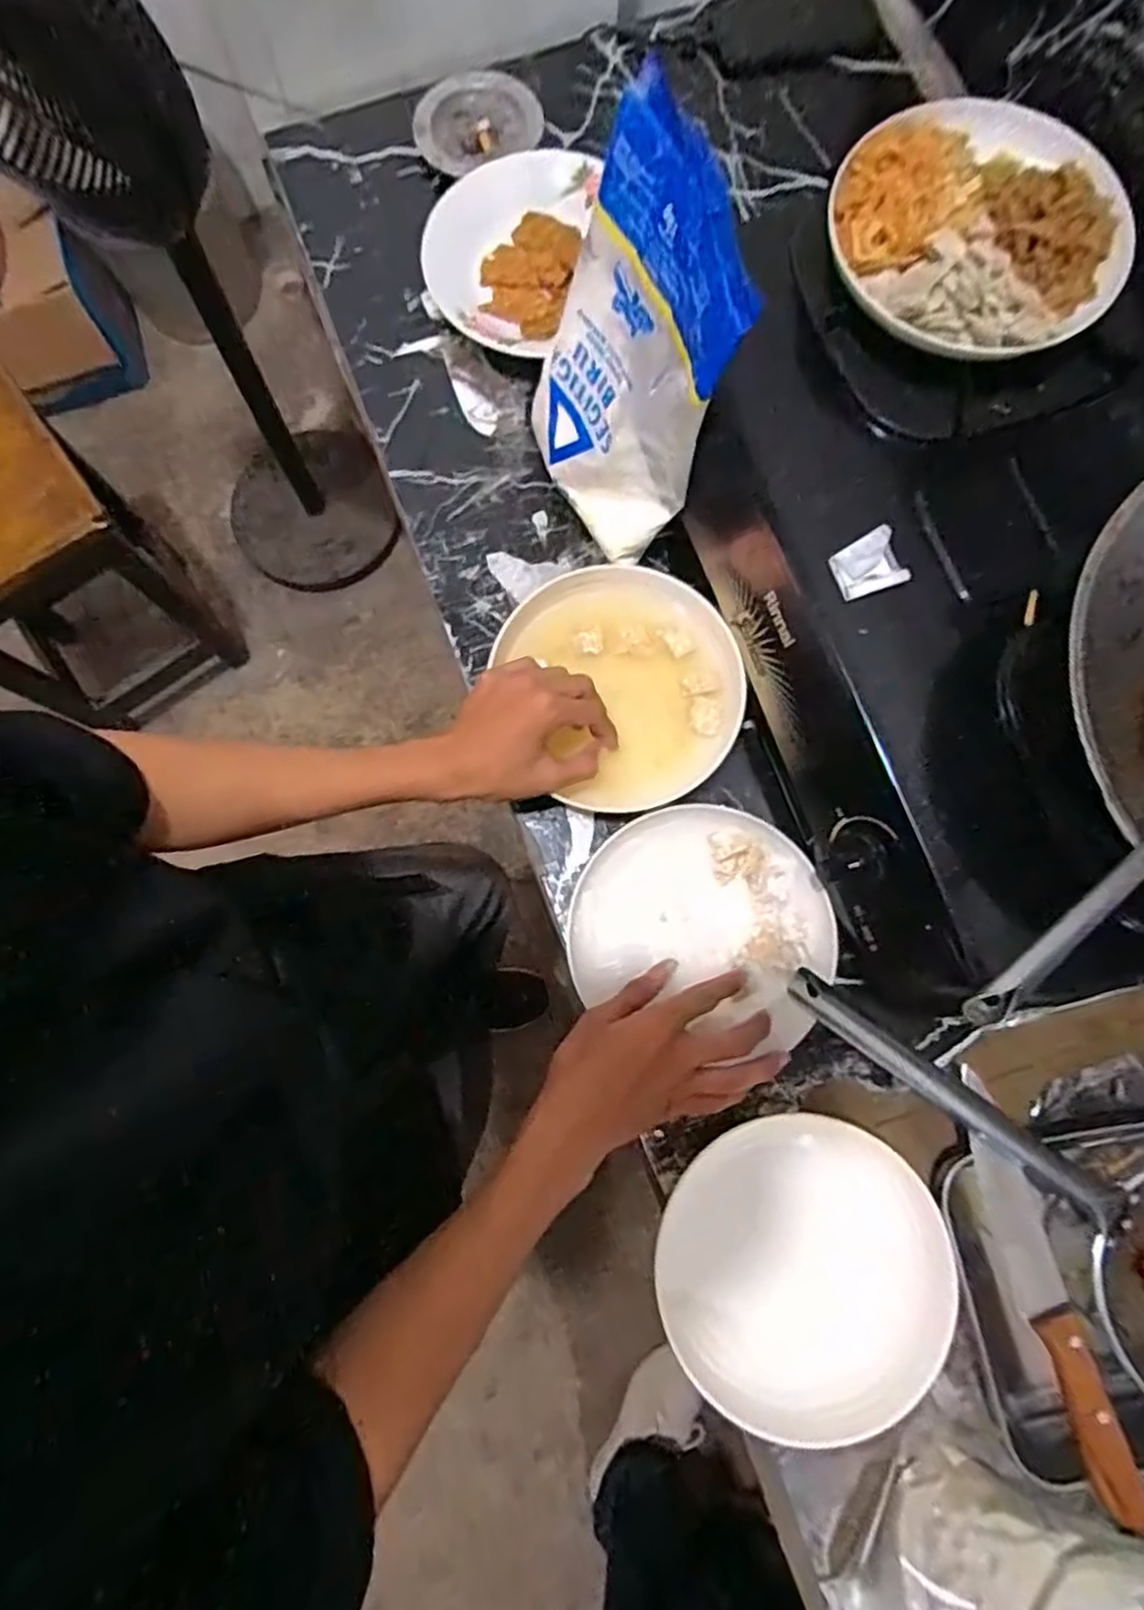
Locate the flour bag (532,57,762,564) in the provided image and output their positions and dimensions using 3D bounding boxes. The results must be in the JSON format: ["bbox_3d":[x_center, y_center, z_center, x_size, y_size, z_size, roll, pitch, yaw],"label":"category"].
[{"bbox_3d":[0.034,-0.291,0.488,0.099,0.223,0.152,-20,80,-3],"label":"flour bag"}]

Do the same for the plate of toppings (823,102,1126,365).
[{"bbox_3d":[0.264,-0.369,0.462,0.176,0.025,0.175,0,79,0],"label":"plate of toppings"}]

